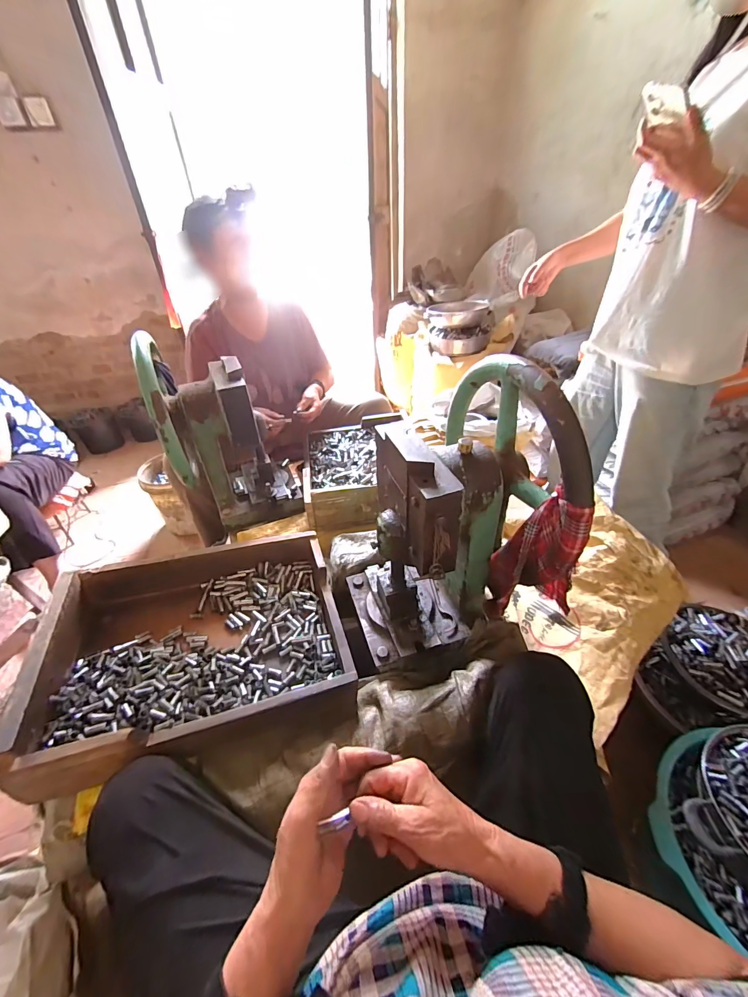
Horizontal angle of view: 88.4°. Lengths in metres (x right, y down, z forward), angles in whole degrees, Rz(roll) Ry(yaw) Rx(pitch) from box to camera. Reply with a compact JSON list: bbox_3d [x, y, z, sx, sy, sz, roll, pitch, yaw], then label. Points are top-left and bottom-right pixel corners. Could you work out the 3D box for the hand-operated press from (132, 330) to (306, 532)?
[{"bbox_3d":[-0.341,-0.144,0.927,0.248,0.420,0.257,-16,39,-15],"label":"hand-operated press"}]

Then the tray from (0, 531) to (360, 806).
[{"bbox_3d":[-0.293,0.242,0.676,0.448,0.148,0.352,-3,36,-20],"label":"tray"}]

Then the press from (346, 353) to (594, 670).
[{"bbox_3d":[0.099,0.040,0.604,0.268,0.432,0.313,-14,39,-13],"label":"press"}]

